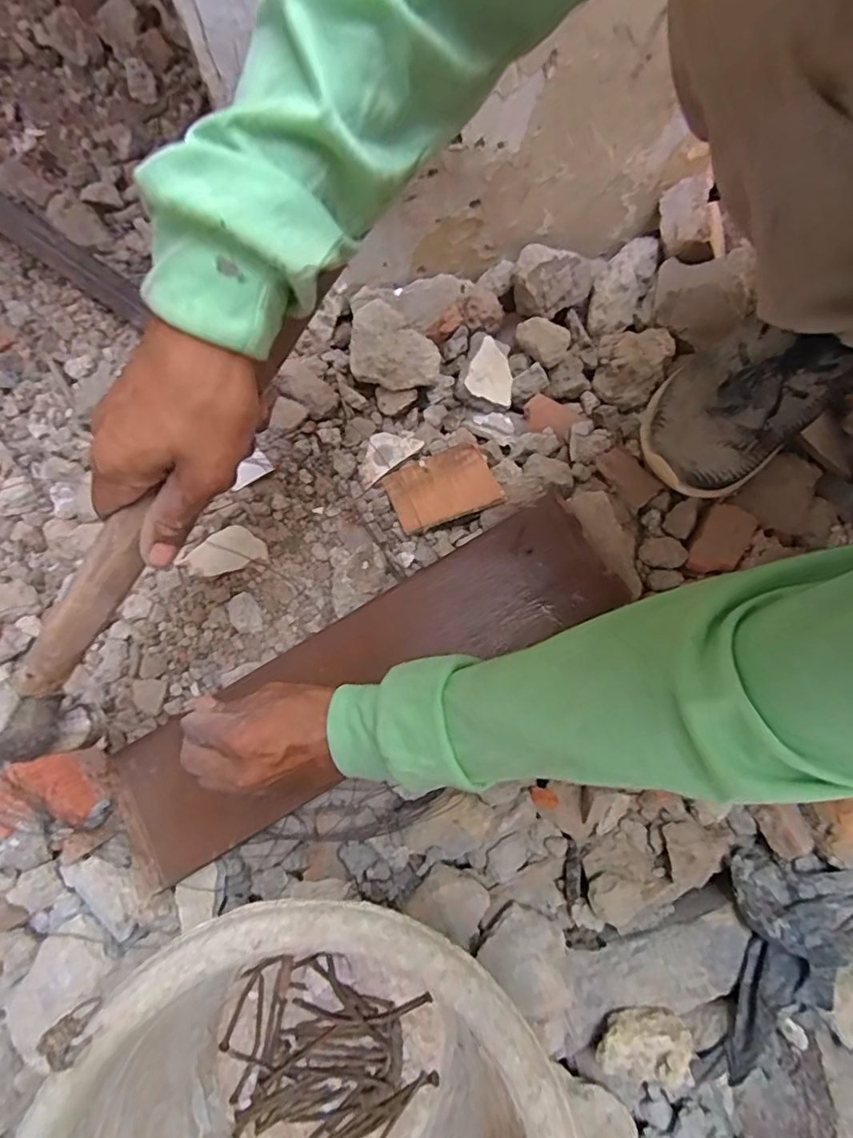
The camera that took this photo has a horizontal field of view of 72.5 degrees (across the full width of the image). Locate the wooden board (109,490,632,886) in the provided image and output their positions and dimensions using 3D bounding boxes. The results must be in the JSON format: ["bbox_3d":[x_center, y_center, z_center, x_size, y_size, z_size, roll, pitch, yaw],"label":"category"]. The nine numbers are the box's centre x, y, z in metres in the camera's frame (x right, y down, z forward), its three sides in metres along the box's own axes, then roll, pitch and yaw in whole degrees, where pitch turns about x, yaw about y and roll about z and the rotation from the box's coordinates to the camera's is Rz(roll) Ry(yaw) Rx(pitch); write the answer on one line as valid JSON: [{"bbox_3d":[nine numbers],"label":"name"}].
[{"bbox_3d":[-0.042,0.079,0.444,0.399,0.030,0.106,-32,76,-8],"label":"wooden board"}]

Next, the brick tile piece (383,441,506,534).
[{"bbox_3d":[0.013,-0.071,0.504,0.088,0.019,0.063,-18,72,-2],"label":"brick tile piece"}]

